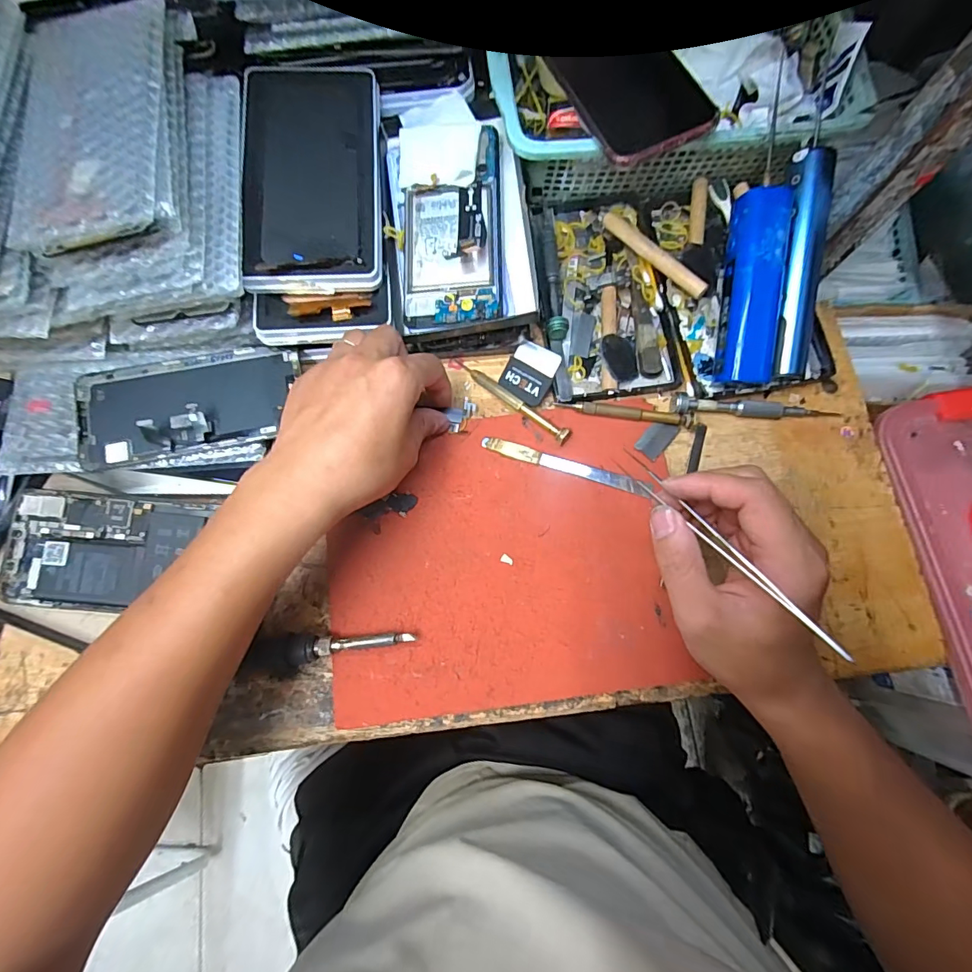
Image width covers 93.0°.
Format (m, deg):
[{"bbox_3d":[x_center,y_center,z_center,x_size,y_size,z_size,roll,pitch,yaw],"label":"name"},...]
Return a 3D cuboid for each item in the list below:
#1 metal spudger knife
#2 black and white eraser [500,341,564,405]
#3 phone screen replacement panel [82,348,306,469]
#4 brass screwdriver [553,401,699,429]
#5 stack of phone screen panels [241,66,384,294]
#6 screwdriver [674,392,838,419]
[{"bbox_3d":[0.059,-0.015,0.340,0.126,0.005,0.011,17,78,5],"label":"metal spudger knife"},{"bbox_3d":[0.033,-0.087,0.352,0.038,0.004,0.041,29,94,20],"label":"black and white eraser"},{"bbox_3d":[-0.209,-0.060,0.326,0.146,0.013,0.067,-14,80,-12],"label":"phone screen replacement panel"},{"bbox_3d":[0.104,-0.055,0.347,0.102,0.008,0.009,8,77,3],"label":"brass screwdriver"},{"bbox_3d":[-0.126,-0.231,0.341,0.096,0.015,0.183,-2,80,-6],"label":"stack of phone screen panels"},{"bbox_3d":[0.206,-0.062,0.350,0.126,0.012,0.017,2,77,1],"label":"screwdriver"}]

